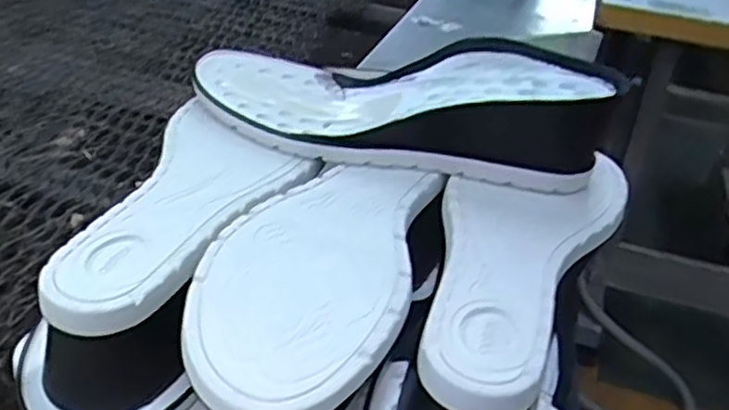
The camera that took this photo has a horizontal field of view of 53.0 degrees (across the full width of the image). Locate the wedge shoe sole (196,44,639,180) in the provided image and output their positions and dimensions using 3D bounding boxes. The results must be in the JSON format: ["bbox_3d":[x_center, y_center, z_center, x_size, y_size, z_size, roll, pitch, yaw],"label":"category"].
[{"bbox_3d":[0.012,-0.059,0.406,0.235,0.058,0.093,19,35,20],"label":"wedge shoe sole"}]

